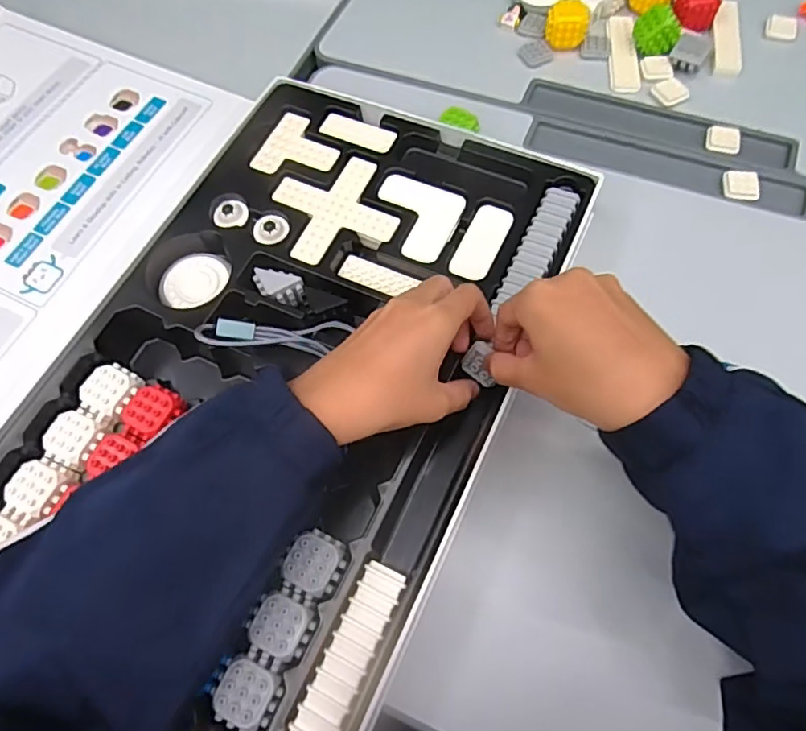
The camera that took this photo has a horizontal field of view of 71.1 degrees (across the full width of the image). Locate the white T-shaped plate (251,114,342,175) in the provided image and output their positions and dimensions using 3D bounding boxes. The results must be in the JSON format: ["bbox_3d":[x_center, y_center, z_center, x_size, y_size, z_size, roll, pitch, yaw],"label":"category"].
[{"bbox_3d":[-0.084,-0.178,0.465,0.064,0.004,0.063,20,68,12],"label":"white T-shaped plate"}]

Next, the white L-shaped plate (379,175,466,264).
[{"bbox_3d":[0.008,-0.114,0.431,0.068,0.004,0.068,22,68,13],"label":"white L-shaped plate"}]

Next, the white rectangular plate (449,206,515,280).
[{"bbox_3d":[0.058,-0.092,0.418,0.030,0.004,0.065,24,68,14],"label":"white rectangular plate"}]

